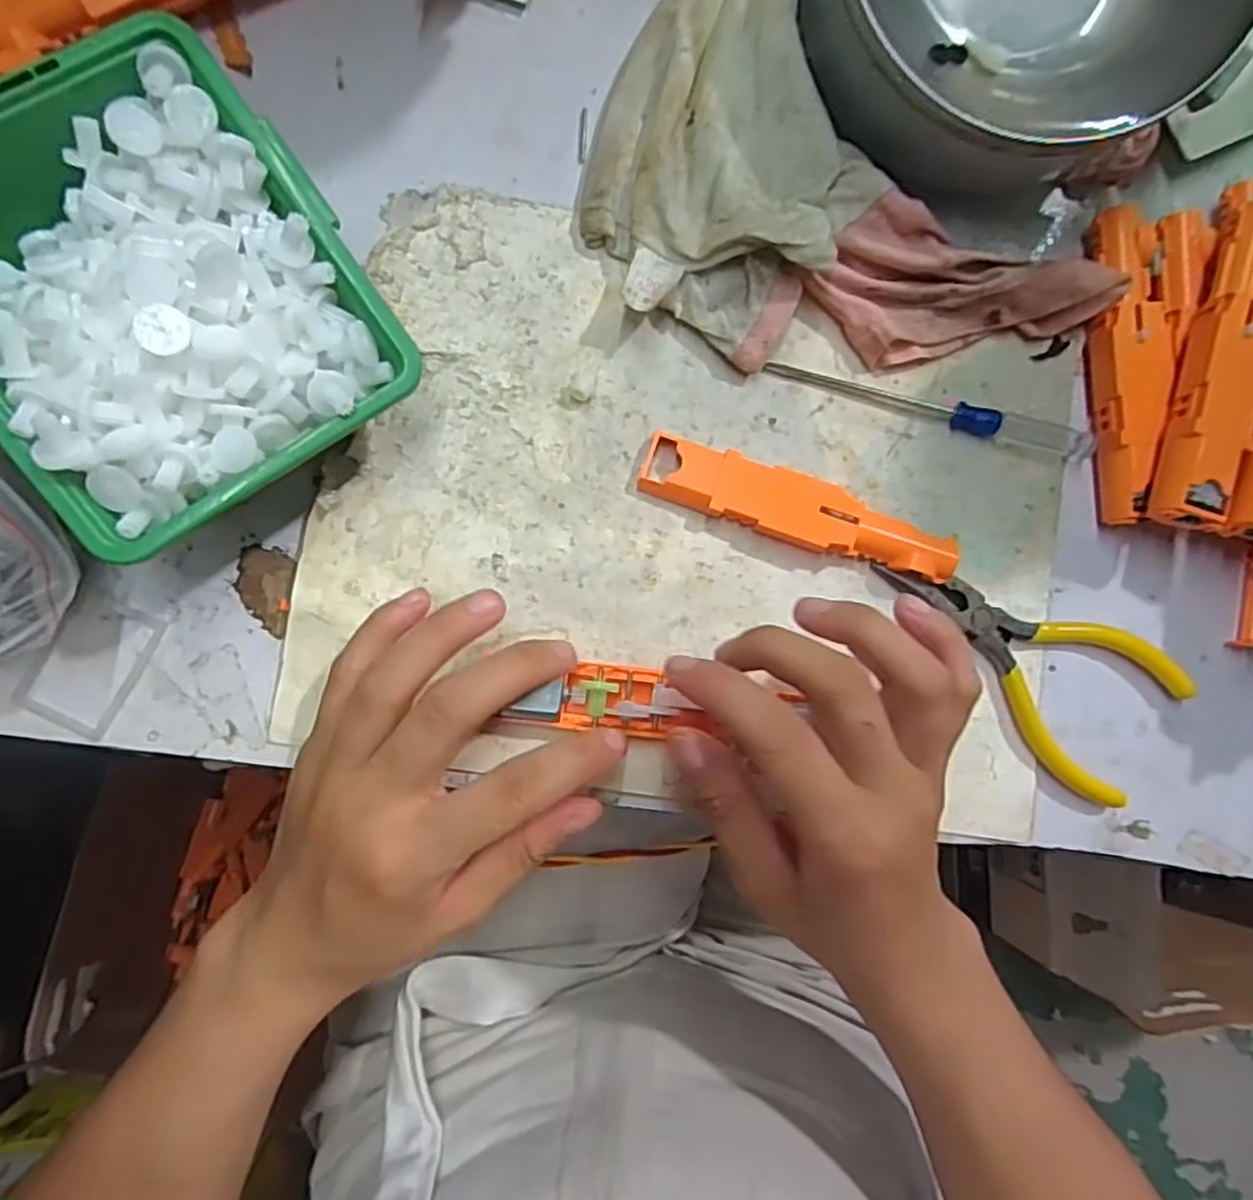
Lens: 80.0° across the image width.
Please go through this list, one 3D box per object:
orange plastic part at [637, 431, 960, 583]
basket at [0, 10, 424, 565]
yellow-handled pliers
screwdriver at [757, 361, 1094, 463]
[{"bbox_3d":[0.063,-0.033,0.274,0.117,0.014,0.024,19,85,-2],"label":"orange plastic part"},{"bbox_3d":[-0.139,-0.090,0.229,0.110,0.056,0.126,-34,88,-5],"label":"basket"},{"bbox_3d":[0.152,0.017,0.280,0.121,0.010,0.061,41,85,0],"label":"yellow-handled pliers"},{"bbox_3d":[0.117,-0.074,0.284,0.127,0.009,0.012,12,85,-2],"label":"screwdriver"}]

